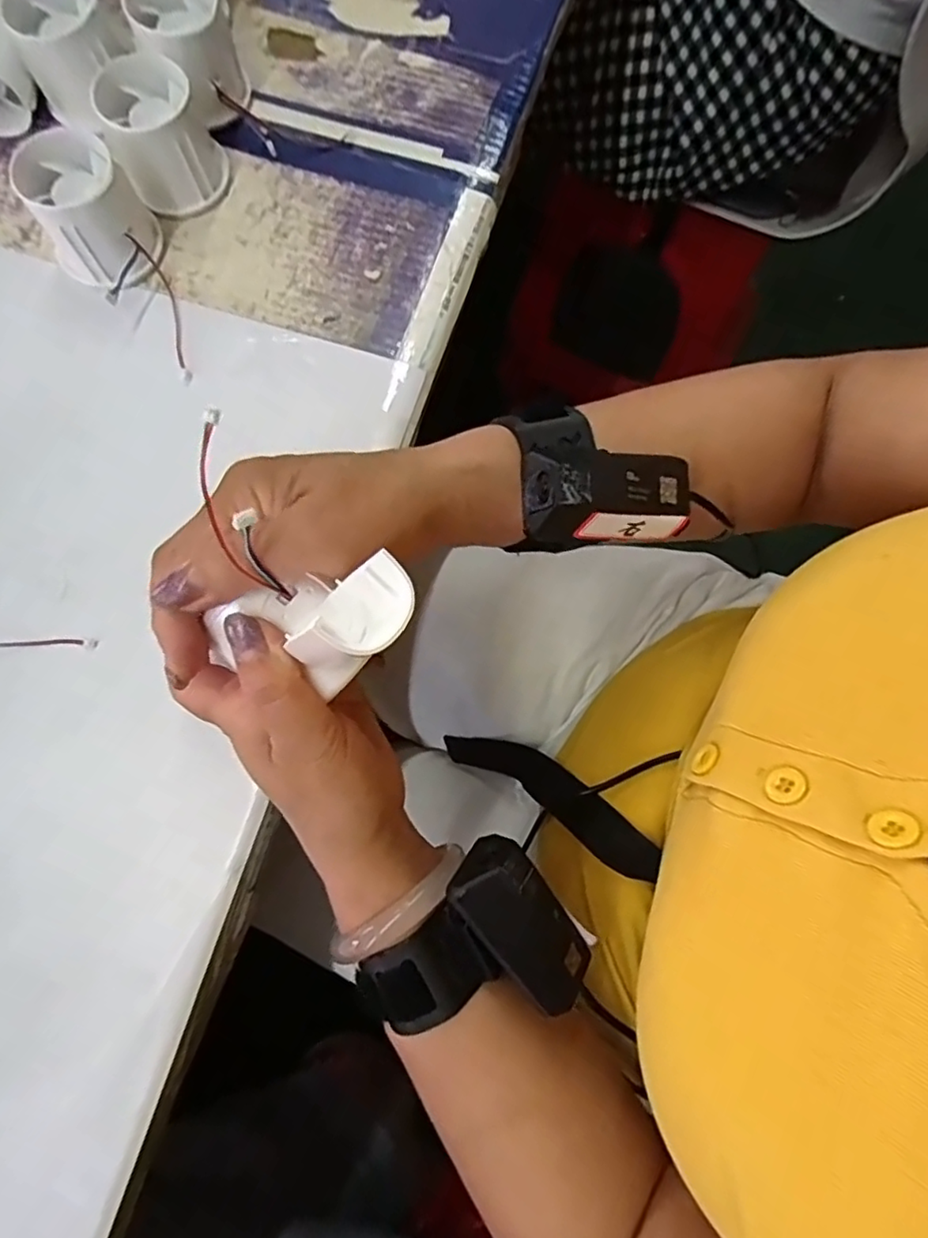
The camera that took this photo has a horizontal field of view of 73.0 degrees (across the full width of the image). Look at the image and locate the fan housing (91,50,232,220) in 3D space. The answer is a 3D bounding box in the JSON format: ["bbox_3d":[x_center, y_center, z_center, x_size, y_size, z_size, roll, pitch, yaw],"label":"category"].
[{"bbox_3d":[-0.166,-0.267,0.348,0.051,0.050,0.055,0,77,1],"label":"fan housing"}]

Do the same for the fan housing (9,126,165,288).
[{"bbox_3d":[-0.199,-0.216,0.336,0.055,0.050,0.055,0,77,1],"label":"fan housing"}]

